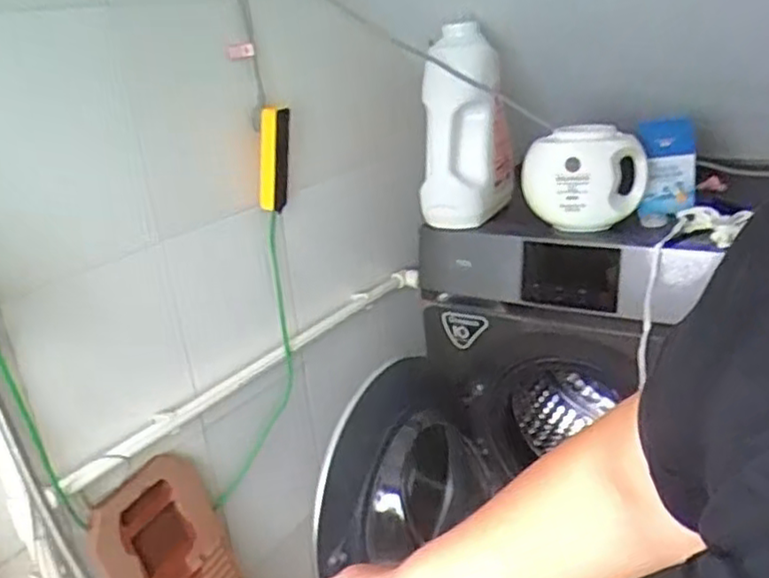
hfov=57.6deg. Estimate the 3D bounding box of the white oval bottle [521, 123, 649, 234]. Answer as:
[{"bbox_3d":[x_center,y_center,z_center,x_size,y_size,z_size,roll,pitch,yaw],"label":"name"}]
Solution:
[{"bbox_3d":[0.327,-0.184,1.150,0.160,0.149,0.120,-19,26,-30],"label":"white oval bottle"}]

